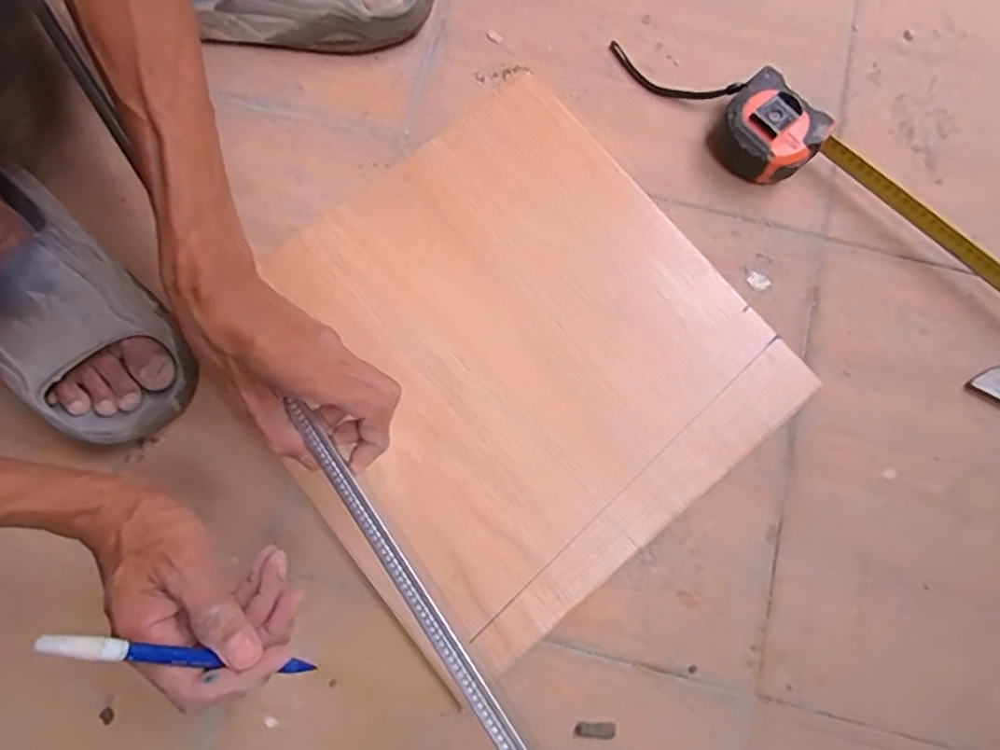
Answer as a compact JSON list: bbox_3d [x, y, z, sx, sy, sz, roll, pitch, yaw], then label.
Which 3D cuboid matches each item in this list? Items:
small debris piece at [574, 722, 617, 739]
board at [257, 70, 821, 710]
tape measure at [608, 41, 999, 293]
[{"bbox_3d":[0.074,0.274,0.461,0.032,0.004,0.011,3,78,0],"label":"small debris piece"},{"bbox_3d":[-0.001,-0.018,0.514,0.389,0.010,0.387,-39,82,-8],"label":"board"},{"bbox_3d":[0.312,-0.171,0.539,0.507,0.050,0.081,38,80,7],"label":"tape measure"}]

